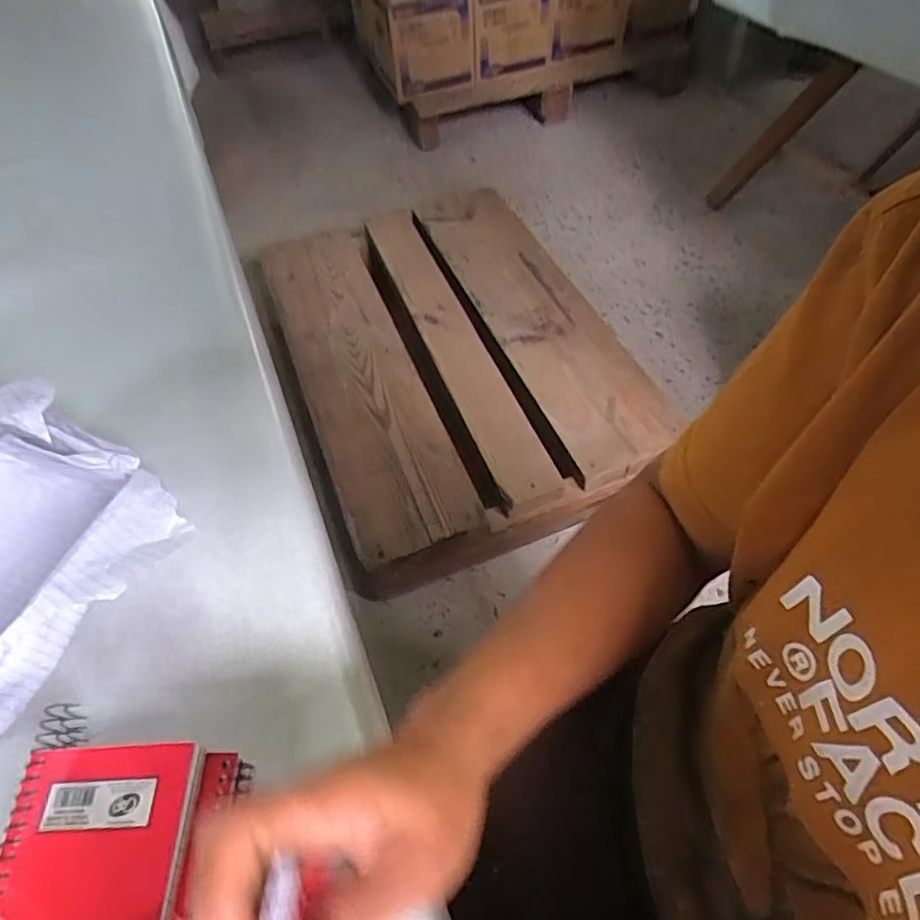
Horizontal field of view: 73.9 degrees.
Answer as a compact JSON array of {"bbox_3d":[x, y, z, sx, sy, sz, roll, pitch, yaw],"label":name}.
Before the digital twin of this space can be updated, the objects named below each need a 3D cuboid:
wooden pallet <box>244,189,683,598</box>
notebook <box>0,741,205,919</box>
[{"bbox_3d":[-0.053,-0.285,1.445,0.721,0.171,1.030,-20,55,-11],"label":"wooden pallet"},{"bbox_3d":[-0.162,0.190,0.258,0.084,0.010,0.126,-4,55,3],"label":"notebook"}]

